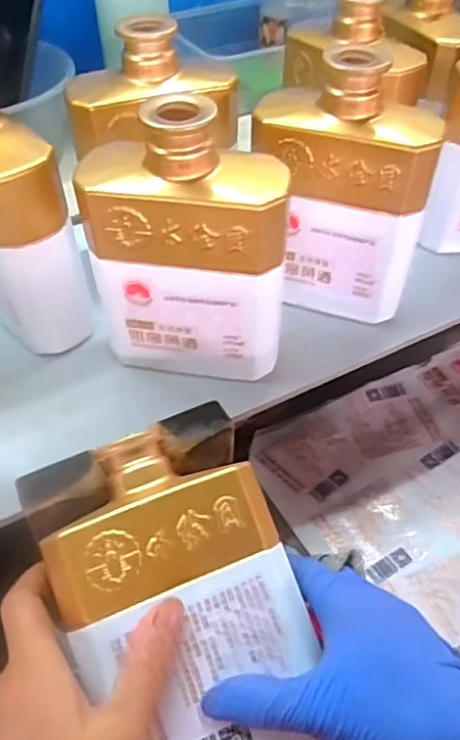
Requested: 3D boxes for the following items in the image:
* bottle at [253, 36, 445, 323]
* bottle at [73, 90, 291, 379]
[{"bbox_3d":[0.070,-0.114,0.373,0.114,0.154,0.048,18,52,12],"label":"bottle"},{"bbox_3d":[-0.023,-0.067,0.334,0.114,0.155,0.051,10,51,5],"label":"bottle"}]

